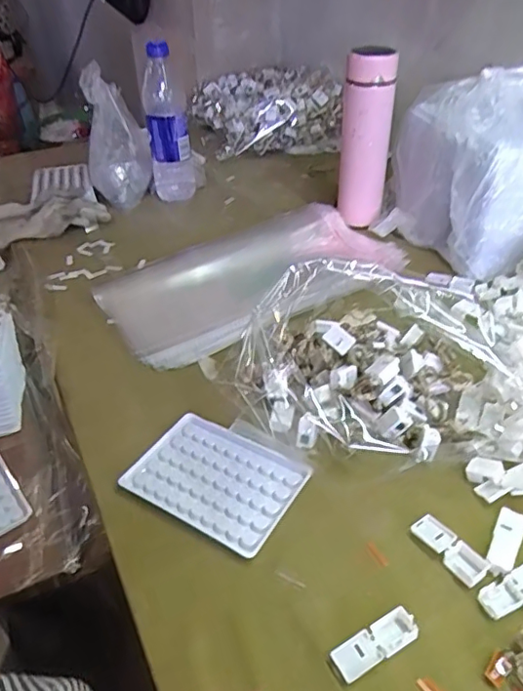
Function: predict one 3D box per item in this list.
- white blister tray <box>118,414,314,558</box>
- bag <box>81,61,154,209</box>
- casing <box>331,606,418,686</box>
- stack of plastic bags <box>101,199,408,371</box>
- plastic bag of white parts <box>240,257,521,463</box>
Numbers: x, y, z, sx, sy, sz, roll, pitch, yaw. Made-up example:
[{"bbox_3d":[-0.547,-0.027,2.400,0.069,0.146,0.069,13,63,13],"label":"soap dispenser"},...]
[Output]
[{"bbox_3d":[-0.036,0.107,0.453,0.127,0.006,0.093,20,44,26],"label":"white blister tray"},{"bbox_3d":[-0.231,-0.320,0.874,0.097,0.213,0.098,-13,4,-13],"label":"bag"},{"bbox_3d":[0.070,0.185,0.344,0.054,0.016,0.020,-21,42,-22],"label":"casing"},{"bbox_3d":[-0.008,-0.092,0.683,0.361,0.031,0.192,-22,42,-23],"label":"stack of plastic bags"},{"bbox_3d":[0.124,-0.027,0.499,0.217,0.140,0.240,10,40,15],"label":"plastic bag of white parts"}]

